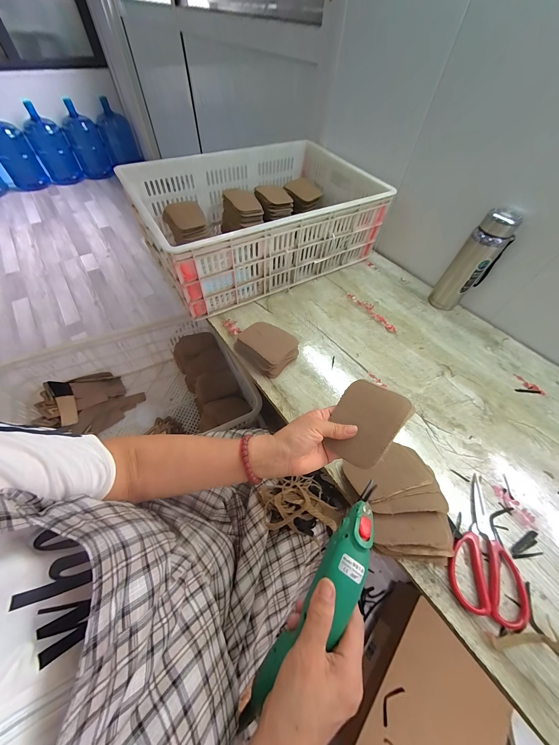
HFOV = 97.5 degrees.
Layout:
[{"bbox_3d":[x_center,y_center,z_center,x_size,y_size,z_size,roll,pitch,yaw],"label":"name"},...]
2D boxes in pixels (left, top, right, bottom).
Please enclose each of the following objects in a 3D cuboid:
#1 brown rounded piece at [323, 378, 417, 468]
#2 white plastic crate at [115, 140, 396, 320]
[{"bbox_3d":[0.115,0.066,0.335,0.088,0.008,0.113,31,77,40],"label":"brown rounded piece"},{"bbox_3d":[-0.046,-0.455,0.709,0.638,0.186,0.424,-27,62,-20],"label":"white plastic crate"}]

